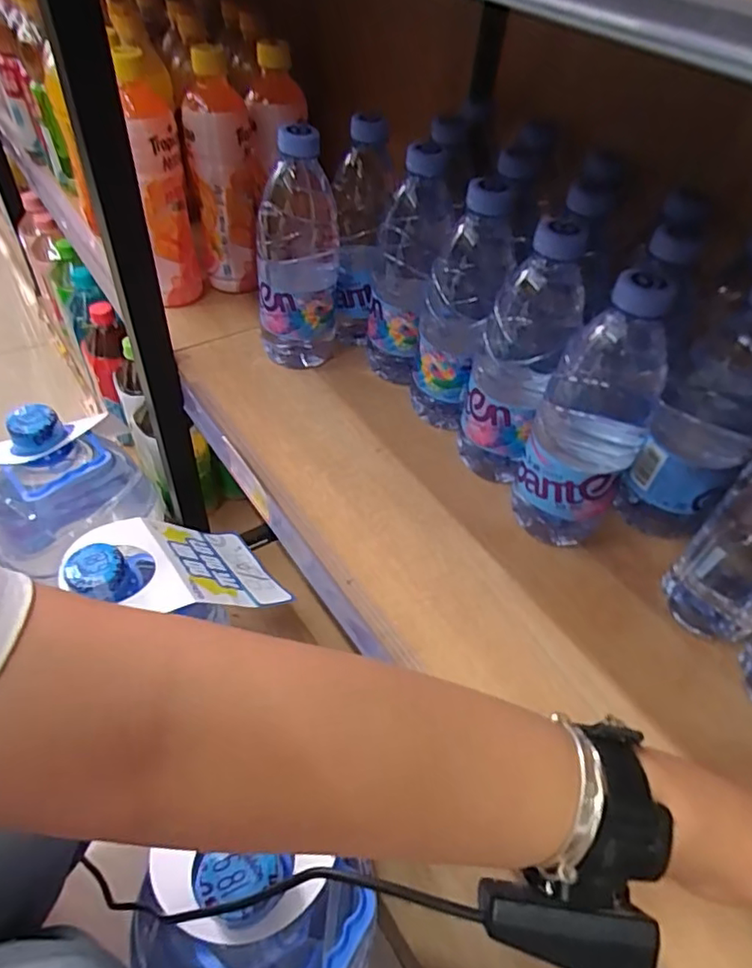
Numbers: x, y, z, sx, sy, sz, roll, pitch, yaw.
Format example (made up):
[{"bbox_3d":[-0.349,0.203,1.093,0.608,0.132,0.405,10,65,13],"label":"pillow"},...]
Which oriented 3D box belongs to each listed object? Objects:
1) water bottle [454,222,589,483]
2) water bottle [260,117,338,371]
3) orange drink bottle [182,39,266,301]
[{"bbox_3d":[0.100,-0.084,0.427,0.062,0.197,0.059,11,47,6],"label":"water bottle"},{"bbox_3d":[-0.070,-0.194,0.508,0.073,0.197,0.058,-4,47,-7],"label":"water bottle"},{"bbox_3d":[-0.148,-0.298,0.583,0.068,0.214,0.054,-7,48,-10],"label":"orange drink bottle"}]

